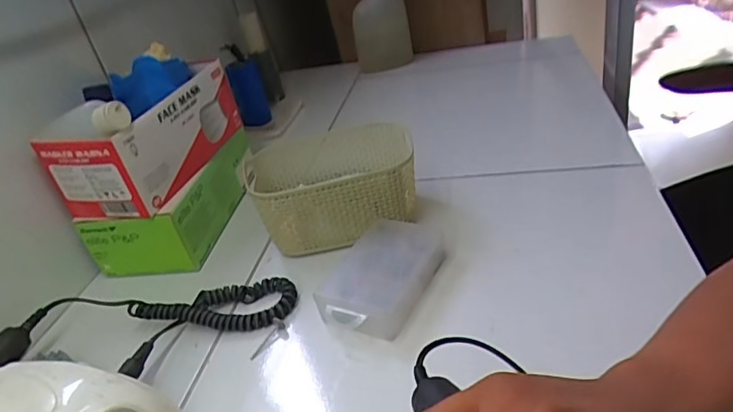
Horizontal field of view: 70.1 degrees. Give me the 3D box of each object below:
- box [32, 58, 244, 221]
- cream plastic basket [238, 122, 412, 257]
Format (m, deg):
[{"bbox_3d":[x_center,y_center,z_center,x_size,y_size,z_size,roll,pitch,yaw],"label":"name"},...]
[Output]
[{"bbox_3d":[-0.229,-0.083,0.567,0.092,0.098,0.204,1,34,22],"label":"box"},{"bbox_3d":[-0.034,-0.015,0.566,0.171,0.087,0.125,-11,31,3],"label":"cream plastic basket"}]

